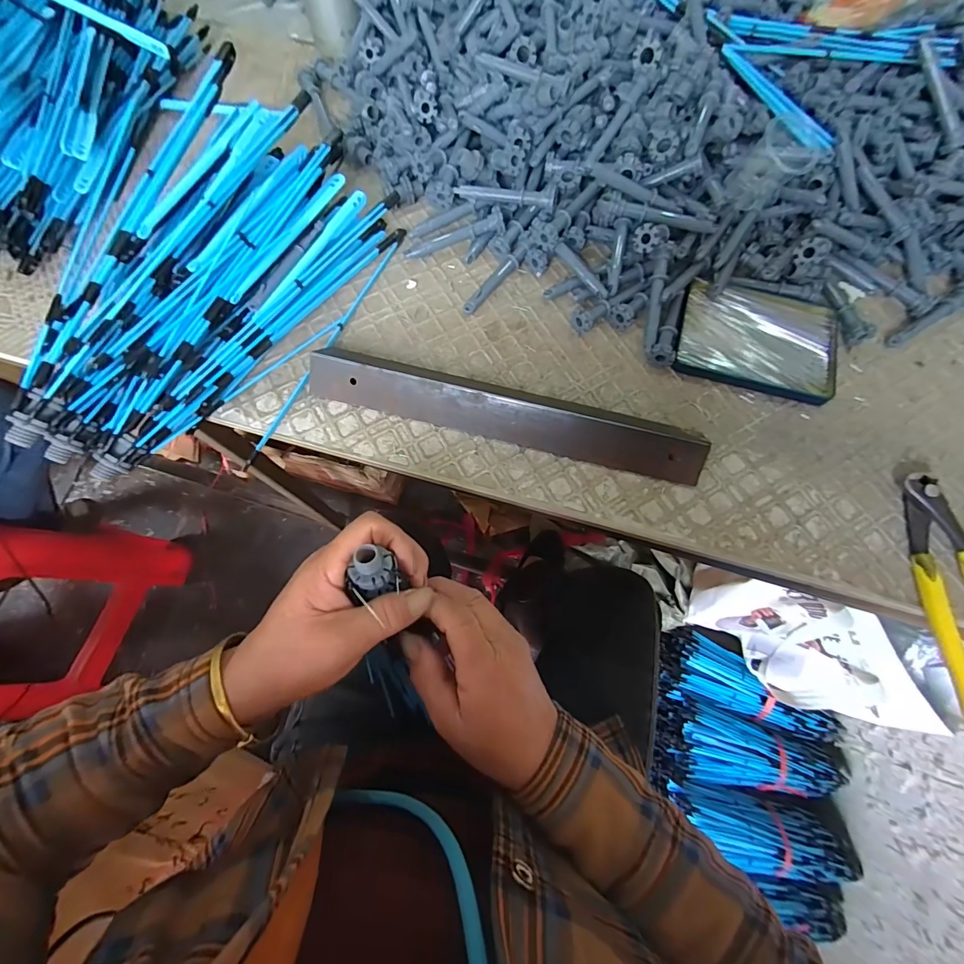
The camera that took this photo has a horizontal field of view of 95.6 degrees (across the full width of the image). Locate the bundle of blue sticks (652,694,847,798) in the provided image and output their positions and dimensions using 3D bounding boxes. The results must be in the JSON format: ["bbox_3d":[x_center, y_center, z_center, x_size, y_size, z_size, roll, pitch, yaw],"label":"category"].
[{"bbox_3d":[0.489,0.500,0.818,0.289,0.106,0.122,12,73,4],"label":"bundle of blue sticks"}]

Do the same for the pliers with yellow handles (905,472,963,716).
[{"bbox_3d":[0.333,0.075,0.301,0.046,0.025,0.161,7,73,2],"label":"pliers with yellow handles"}]

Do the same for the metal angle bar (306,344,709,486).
[{"bbox_3d":[0.016,-0.060,0.348,0.310,0.031,0.049,14,73,4],"label":"metal angle bar"}]

